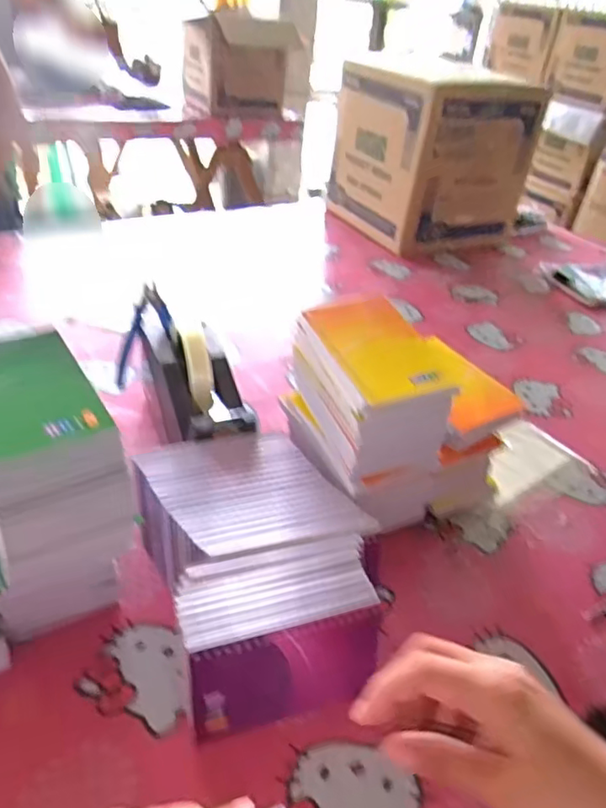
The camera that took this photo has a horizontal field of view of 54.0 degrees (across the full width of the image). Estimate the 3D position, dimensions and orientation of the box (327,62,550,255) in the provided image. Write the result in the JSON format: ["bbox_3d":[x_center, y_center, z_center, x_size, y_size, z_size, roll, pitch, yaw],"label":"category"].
[{"bbox_3d":[0.254,-0.483,1.173,0.301,0.282,0.282,-11,40,-23],"label":"box"}]

